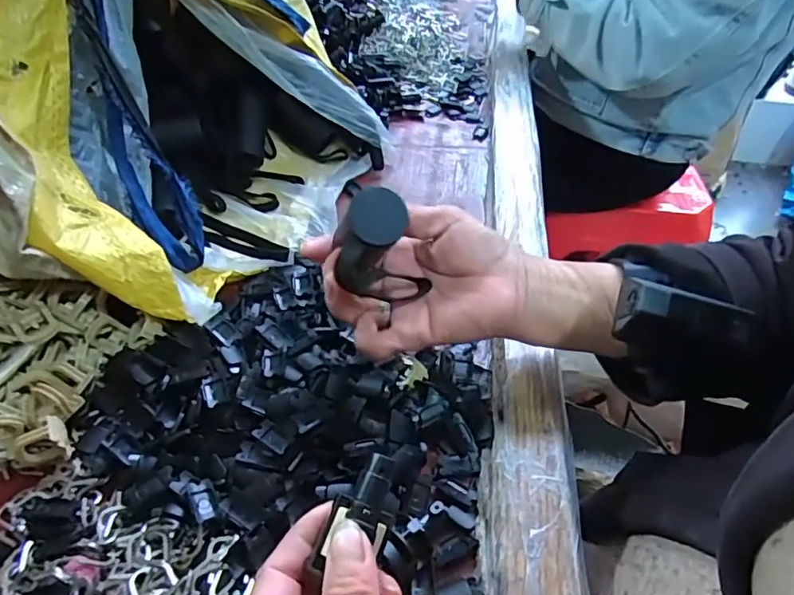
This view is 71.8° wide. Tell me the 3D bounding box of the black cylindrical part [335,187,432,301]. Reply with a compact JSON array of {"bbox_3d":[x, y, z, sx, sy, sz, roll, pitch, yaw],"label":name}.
[{"bbox_3d":[-0.006,-0.021,0.286,0.045,0.064,0.029,0,46,-7],"label":"black cylindrical part"}]

